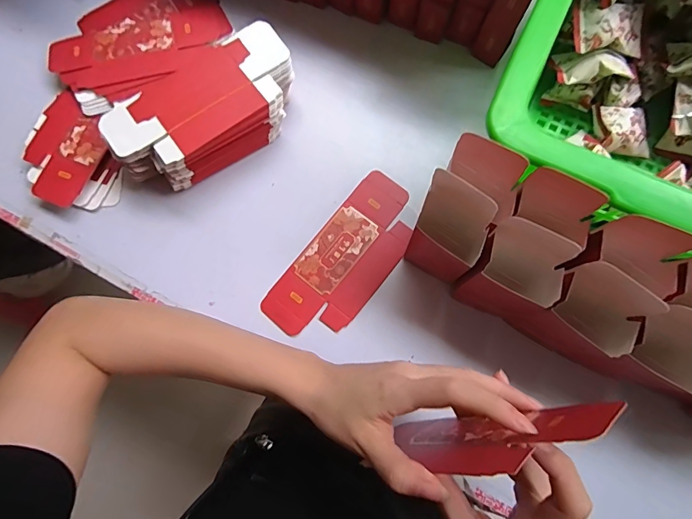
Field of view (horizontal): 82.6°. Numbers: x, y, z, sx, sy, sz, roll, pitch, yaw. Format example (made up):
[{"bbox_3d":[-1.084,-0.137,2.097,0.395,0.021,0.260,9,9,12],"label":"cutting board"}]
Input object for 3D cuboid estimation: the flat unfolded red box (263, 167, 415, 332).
[{"bbox_3d":[0.002,-0.001,0.380,0.078,0.004,0.175,37,81,10],"label":"flat unfolded red box"}]

